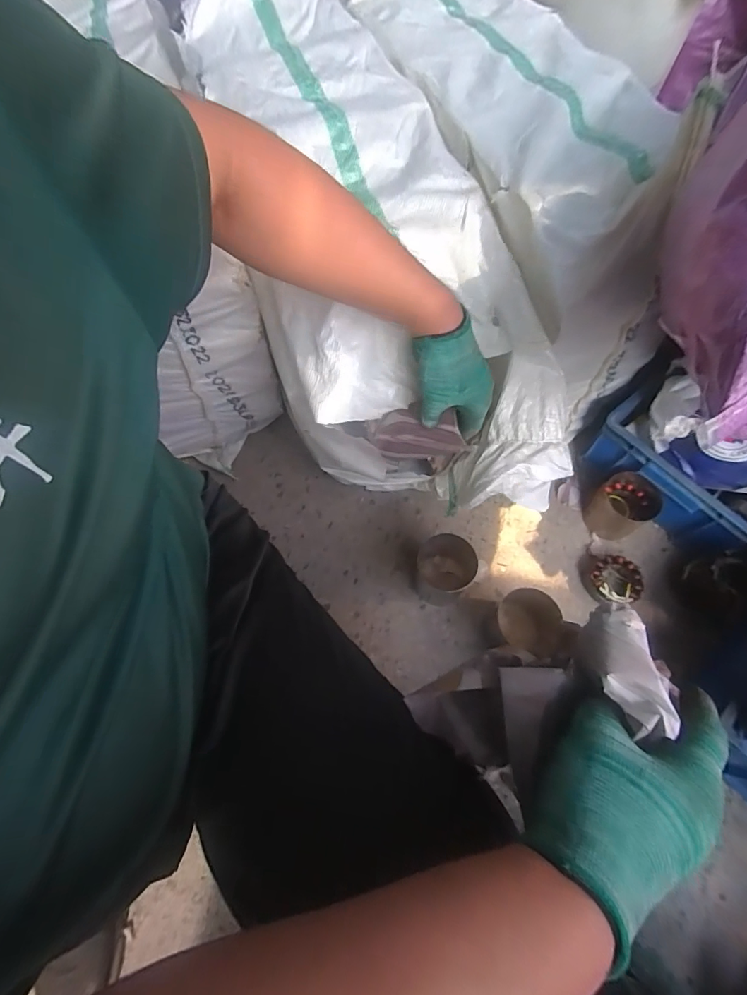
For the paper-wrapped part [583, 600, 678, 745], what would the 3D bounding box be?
[{"bbox_3d":[0.159,0.106,0.274,0.036,0.024,0.074,-13,67,-3],"label":"paper-wrapped part"}]

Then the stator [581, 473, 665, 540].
[{"bbox_3d":[0.442,0.019,0.790,0.101,0.096,0.097,-35,70,-12],"label":"stator"}]

